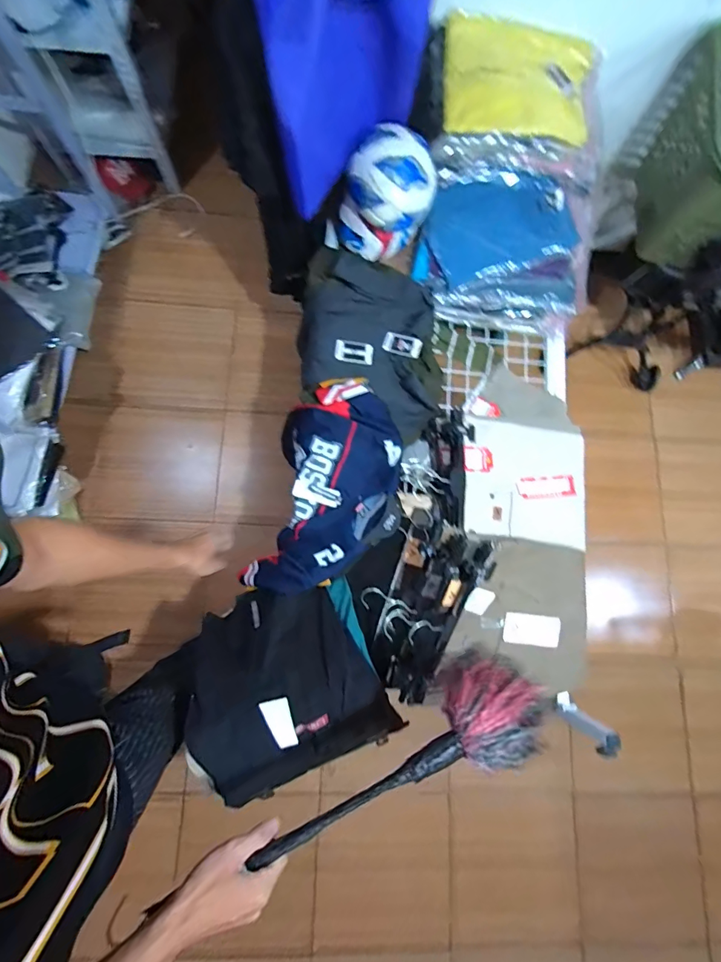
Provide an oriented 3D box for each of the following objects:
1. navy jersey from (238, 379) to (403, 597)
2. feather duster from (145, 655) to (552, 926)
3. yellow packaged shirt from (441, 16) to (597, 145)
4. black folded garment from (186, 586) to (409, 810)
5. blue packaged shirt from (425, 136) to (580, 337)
[{"bbox_3d":[-0.067,0.010,0.966,0.277,0.097,0.487,12,77,-1],"label":"navy jersey"},{"bbox_3d":[0.062,0.358,0.546,0.381,0.093,0.128,-27,81,-11],"label":"feather duster"},{"bbox_3d":[0.372,-0.928,1.007,0.348,0.043,0.257,-1,92,-5],"label":"yellow packaged shirt"},{"bbox_3d":[-0.146,0.373,0.808,0.322,0.180,0.320,-24,79,-8],"label":"black folded garment"},{"bbox_3d":[0.360,-0.594,1.077,0.376,0.077,0.391,5,97,-1],"label":"blue packaged shirt"}]

